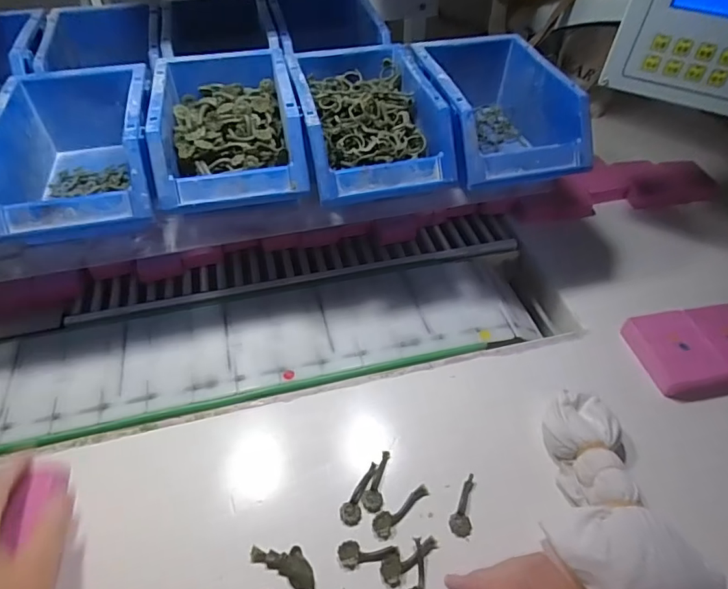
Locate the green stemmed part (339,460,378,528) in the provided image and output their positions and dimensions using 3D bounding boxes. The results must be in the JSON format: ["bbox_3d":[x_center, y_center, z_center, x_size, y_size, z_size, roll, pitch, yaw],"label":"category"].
[{"bbox_3d":[-0.004,0.152,0.376,0.016,0.007,0.048,15,49,12],"label":"green stemmed part"}]

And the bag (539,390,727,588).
[{"bbox_3d":[0.173,0.139,0.360,0.094,0.042,0.160,-2,48,-4],"label":"bag"}]

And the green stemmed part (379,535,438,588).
[{"bbox_3d":[0.032,0.185,0.345,0.045,0.005,0.018,-25,53,-22],"label":"green stemmed part"}]

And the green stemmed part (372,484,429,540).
[{"bbox_3d":[0.027,0.161,0.372,0.051,0.005,0.017,-34,57,-28],"label":"green stemmed part"}]

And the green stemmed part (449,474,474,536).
[{"bbox_3d":[0.076,0.159,0.372,0.016,0.005,0.046,13,49,11],"label":"green stemmed part"}]

